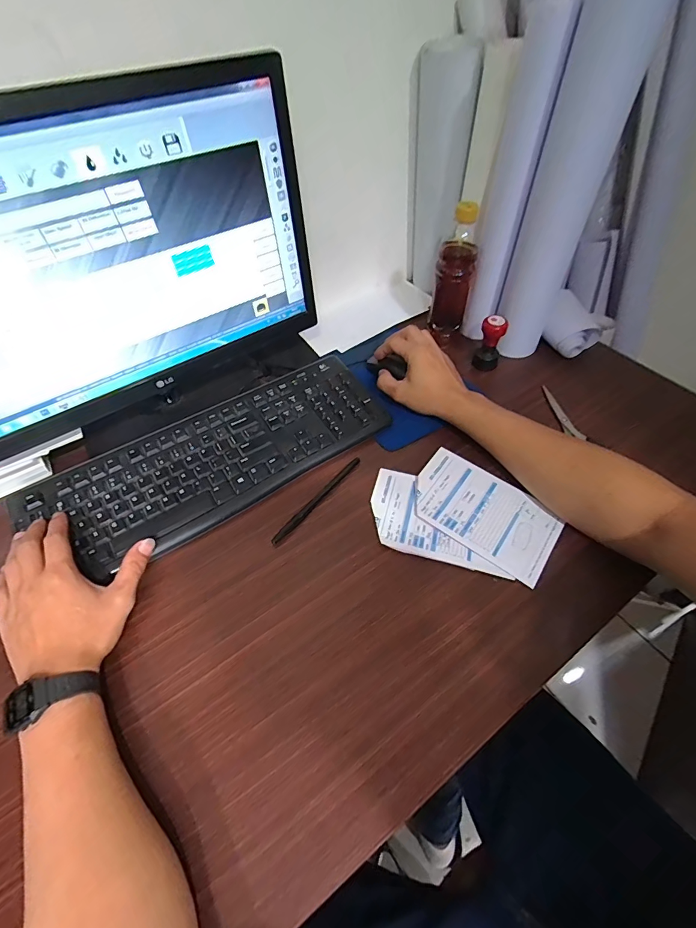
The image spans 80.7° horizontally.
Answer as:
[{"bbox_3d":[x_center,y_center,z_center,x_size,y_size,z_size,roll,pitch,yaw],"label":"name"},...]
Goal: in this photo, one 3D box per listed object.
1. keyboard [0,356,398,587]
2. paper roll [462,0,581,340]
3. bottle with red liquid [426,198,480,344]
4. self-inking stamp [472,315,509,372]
[{"bbox_3d":[-0.154,-0.009,0.501,0.420,0.022,0.154,-27,58,-18],"label":"keyboard"},{"bbox_3d":[0.201,-0.335,0.530,0.050,0.340,0.067,8,55,8],"label":"paper roll"},{"bbox_3d":[0.156,-0.278,0.600,0.053,0.183,0.055,12,55,11],"label":"bottle with red liquid"},{"bbox_3d":[0.208,-0.178,0.595,0.036,0.073,0.034,21,57,16],"label":"self-inking stamp"}]

